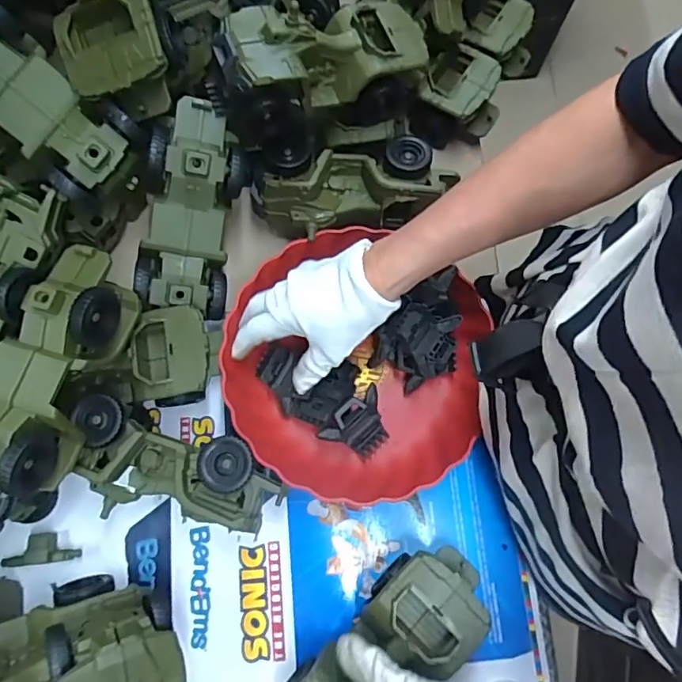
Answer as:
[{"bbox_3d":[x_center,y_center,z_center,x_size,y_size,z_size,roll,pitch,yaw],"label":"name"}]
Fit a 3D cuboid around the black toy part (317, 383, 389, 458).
[{"bbox_3d":[0.020,0.076,0.487,0.048,0.028,0.063,39,78,8],"label":"black toy part"}]

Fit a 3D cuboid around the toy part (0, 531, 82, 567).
[{"bbox_3d":[-0.266,0.183,0.478,0.066,0.012,0.026,-6,76,-3],"label":"toy part"}]

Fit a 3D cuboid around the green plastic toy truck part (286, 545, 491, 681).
[{"bbox_3d":[0.033,0.248,0.424,0.077,0.066,0.191,44,76,9],"label":"green plastic toy truck part"}]

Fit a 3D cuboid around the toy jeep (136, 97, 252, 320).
[{"bbox_3d":[-0.135,-0.116,0.478,0.090,0.071,0.181,10,101,1],"label":"toy jeep"}]

